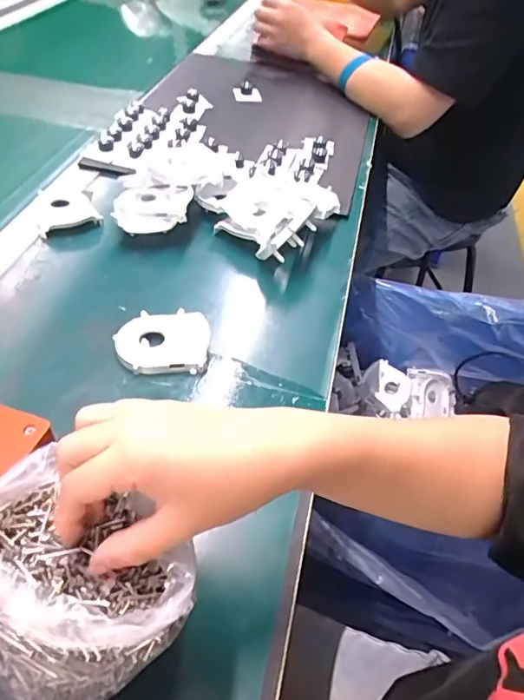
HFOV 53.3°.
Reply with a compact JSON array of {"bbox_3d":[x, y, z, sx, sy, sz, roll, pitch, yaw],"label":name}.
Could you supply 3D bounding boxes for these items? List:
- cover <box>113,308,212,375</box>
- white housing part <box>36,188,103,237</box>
[{"bbox_3d":[-0.090,-0.007,0.476,0.083,0.022,0.062,2,46,-4],"label":"cover"},{"bbox_3d":[-0.233,-0.164,0.615,0.067,0.019,0.079,-18,50,-23],"label":"white housing part"}]

